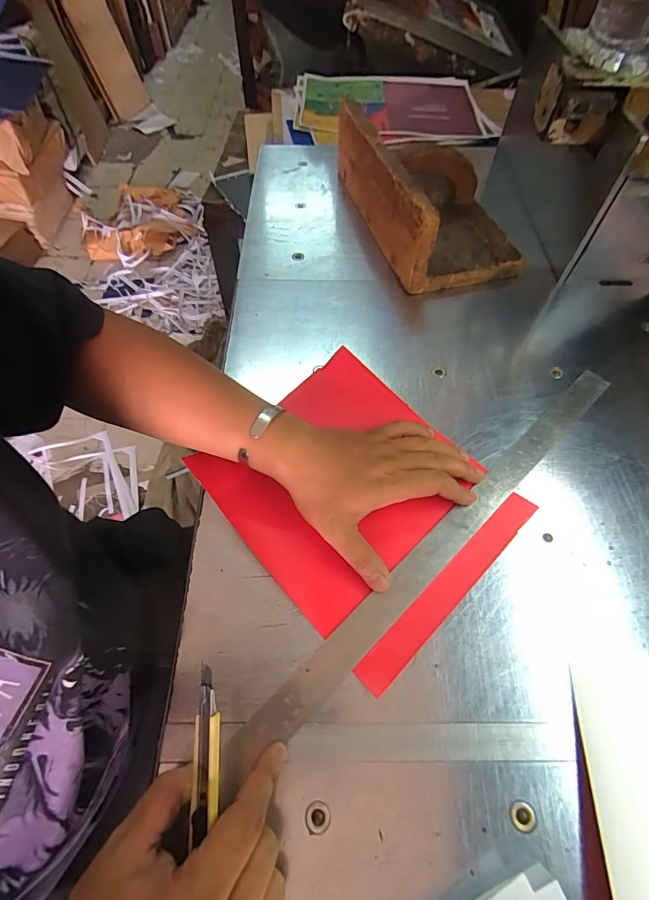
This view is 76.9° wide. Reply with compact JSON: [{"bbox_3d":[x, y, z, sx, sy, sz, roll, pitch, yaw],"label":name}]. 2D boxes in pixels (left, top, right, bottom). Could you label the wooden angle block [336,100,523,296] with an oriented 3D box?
[{"bbox_3d":[0.143,-0.368,0.582,0.158,0.110,0.317,-14,60,-8],"label":"wooden angle block"}]

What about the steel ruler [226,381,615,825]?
[{"bbox_3d":[0.112,0.075,0.363,0.496,0.007,0.031,-40,66,-20],"label":"steel ruler"}]

